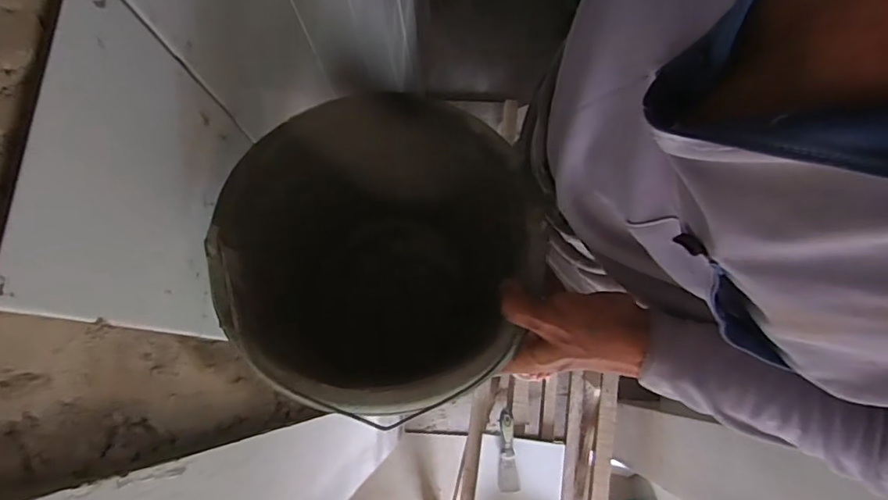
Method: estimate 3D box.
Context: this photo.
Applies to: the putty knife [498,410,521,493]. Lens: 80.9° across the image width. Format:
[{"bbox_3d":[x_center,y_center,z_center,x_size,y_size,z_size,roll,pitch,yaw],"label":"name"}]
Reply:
[{"bbox_3d":[0.146,0.470,1.218,0.046,0.025,0.179,-4,78,1],"label":"putty knife"}]

